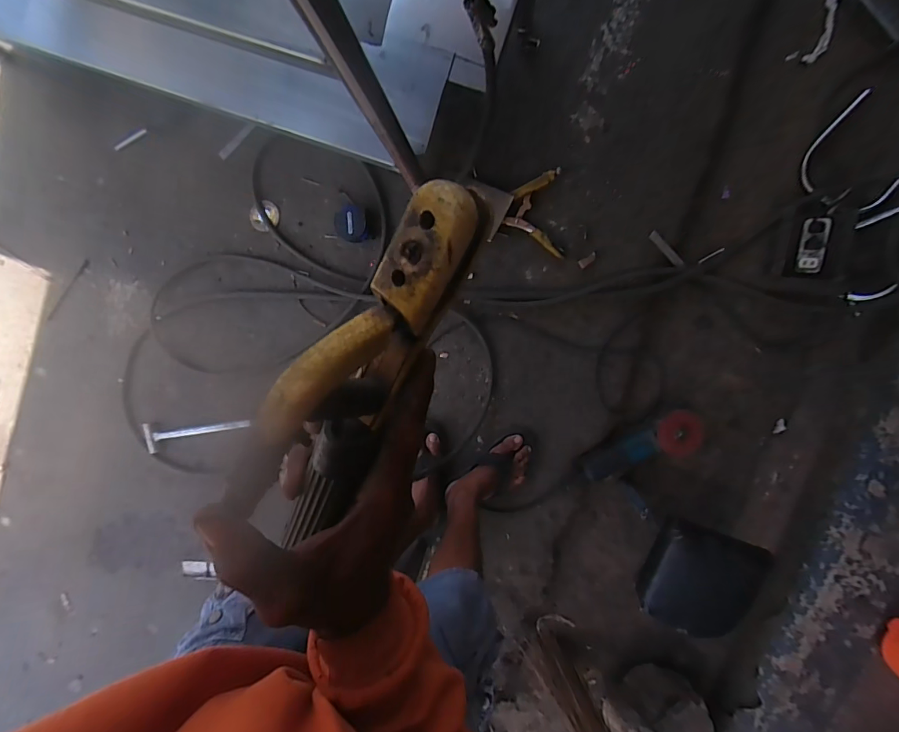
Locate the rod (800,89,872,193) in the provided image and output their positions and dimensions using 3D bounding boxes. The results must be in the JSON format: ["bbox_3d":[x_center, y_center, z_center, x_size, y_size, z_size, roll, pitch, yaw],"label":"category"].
[{"bbox_3d":[0.769,-0.458,0.891,0.045,0.011,0.205,32,99,36],"label":"rod"}]

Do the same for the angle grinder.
[{"bbox_3d":[0.457,0.201,1.031,0.283,0.078,0.126,-27,94,18],"label":"angle grinder"}]

